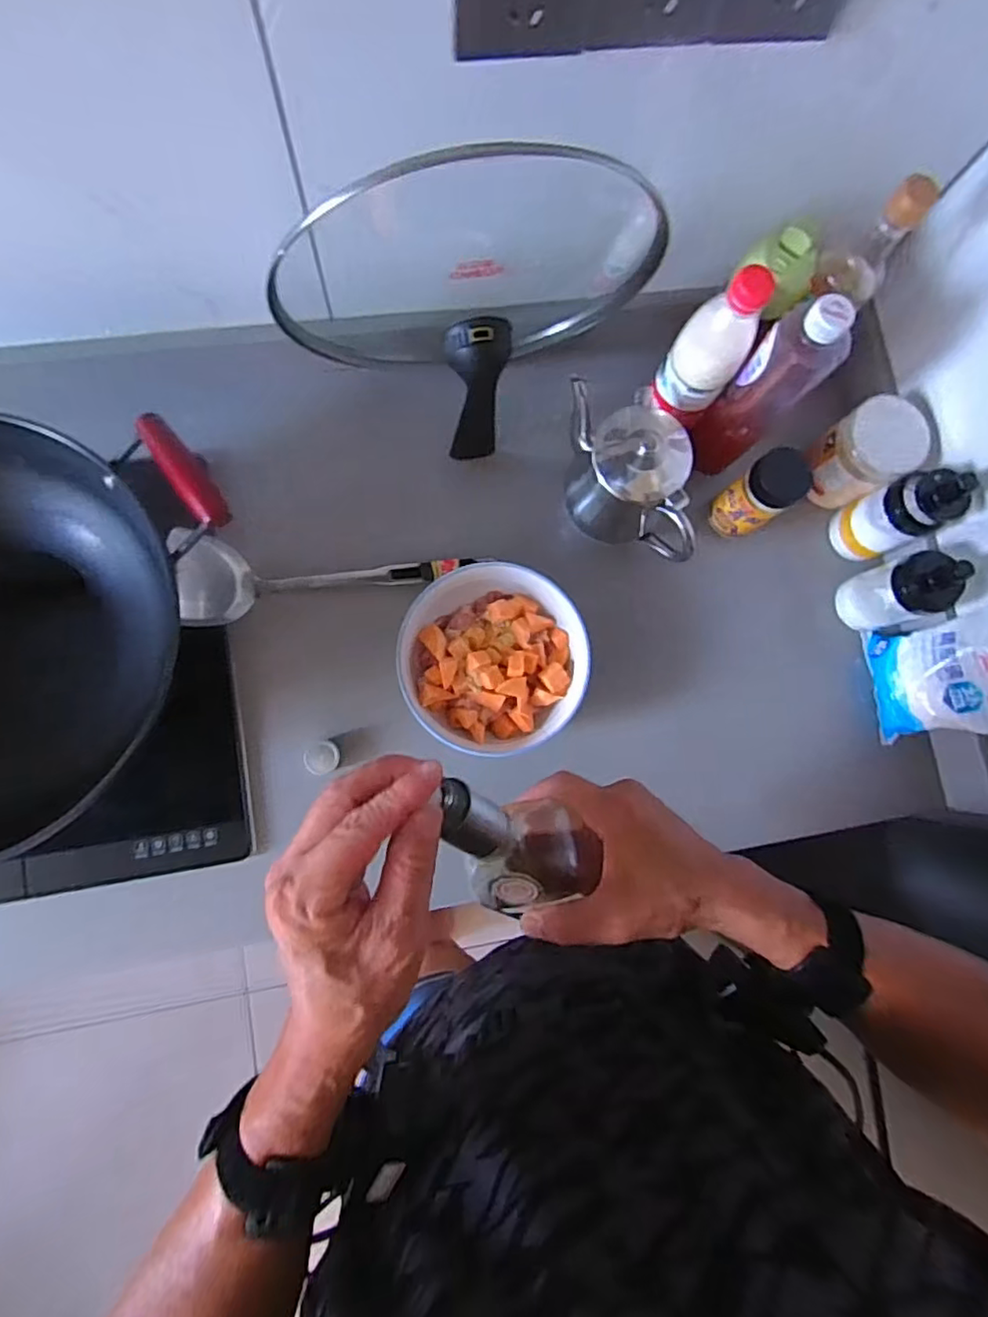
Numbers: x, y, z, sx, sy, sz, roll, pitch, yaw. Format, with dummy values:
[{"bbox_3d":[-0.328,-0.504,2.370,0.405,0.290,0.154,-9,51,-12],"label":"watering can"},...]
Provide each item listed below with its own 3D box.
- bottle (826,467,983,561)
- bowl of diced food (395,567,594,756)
[{"bbox_3d":[0.422,-0.153,0.631,0.057,0.155,0.062,-24,85,-8],"label":"bottle"},{"bbox_3d":[-0.003,0.004,0.616,0.179,0.075,0.172,1,82,-6],"label":"bowl of diced food"}]

